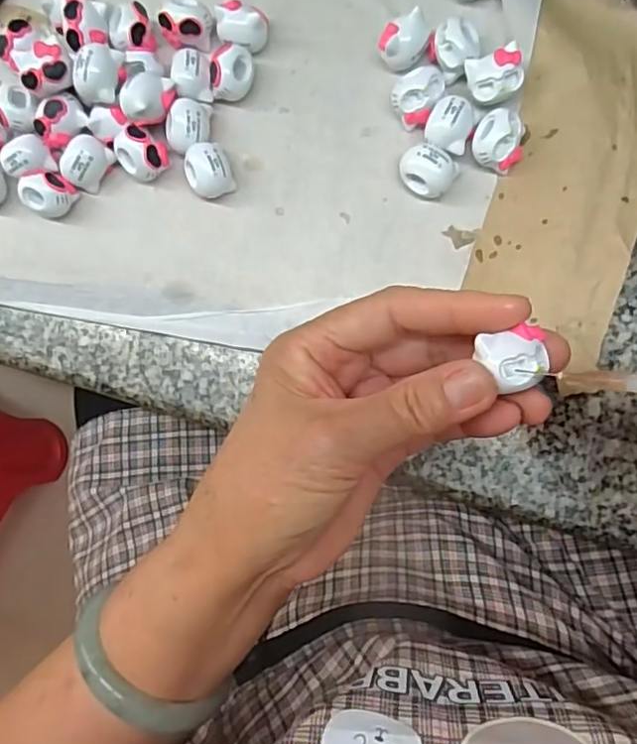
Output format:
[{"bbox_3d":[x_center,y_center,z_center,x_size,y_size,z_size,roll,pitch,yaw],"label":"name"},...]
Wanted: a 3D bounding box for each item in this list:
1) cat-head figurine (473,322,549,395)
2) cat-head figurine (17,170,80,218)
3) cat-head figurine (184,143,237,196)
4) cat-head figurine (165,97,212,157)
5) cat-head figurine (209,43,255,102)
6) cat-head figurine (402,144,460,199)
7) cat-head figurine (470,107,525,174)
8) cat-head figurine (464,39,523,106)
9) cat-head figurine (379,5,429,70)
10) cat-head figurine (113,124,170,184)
[{"bbox_3d":[0.065,-0.004,0.193,0.023,0.011,0.020,-15,83,5],"label":"cat-head figurine"},{"bbox_3d":[-0.139,-0.091,0.303,0.022,0.021,0.022,-1,84,7],"label":"cat-head figurine"},{"bbox_3d":[-0.055,-0.100,0.293,0.021,0.020,0.023,-15,83,5],"label":"cat-head figurine"},{"bbox_3d":[-0.065,-0.122,0.295,0.019,0.019,0.027,5,85,7],"label":"cat-head figurine"},{"bbox_3d":[-0.043,-0.150,0.295,0.020,0.021,0.023,5,85,7],"label":"cat-head figurine"},{"bbox_3d":[0.051,-0.094,0.279,0.024,0.019,0.021,31,89,9],"label":"cat-head figurine"},{"bbox_3d":[0.084,-0.107,0.274,0.023,0.016,0.023,-1,84,7],"label":"cat-head figurine"},{"bbox_3d":[0.082,-0.137,0.276,0.024,0.016,0.021,-13,83,5],"label":"cat-head figurine"},{"bbox_3d":[0.042,-0.159,0.286,0.018,0.018,0.026,36,90,9],"label":"cat-head figurine"},{"bbox_3d":[-0.089,-0.109,0.298,0.023,0.022,0.023,-1,84,7],"label":"cat-head figurine"}]

